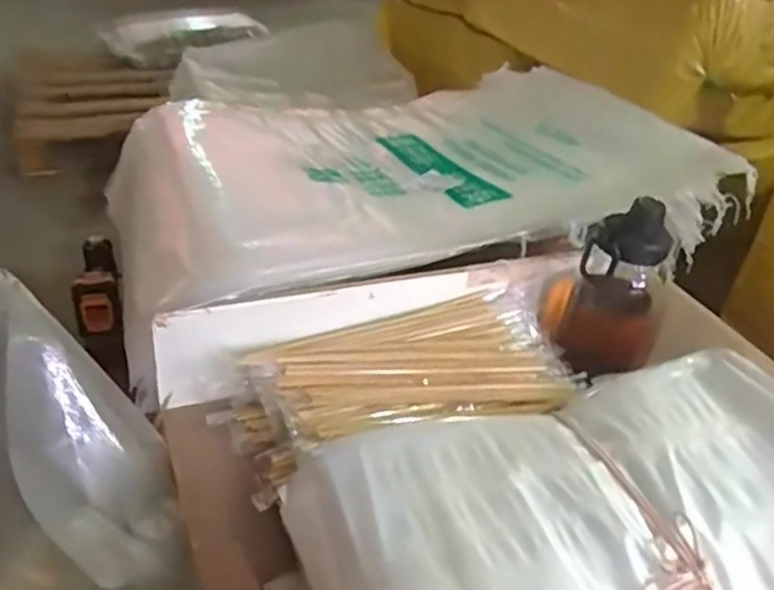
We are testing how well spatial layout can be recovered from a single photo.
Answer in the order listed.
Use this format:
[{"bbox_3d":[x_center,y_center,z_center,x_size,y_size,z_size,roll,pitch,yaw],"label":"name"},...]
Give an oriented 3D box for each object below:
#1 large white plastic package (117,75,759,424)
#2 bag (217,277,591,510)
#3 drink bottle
[{"bbox_3d":[0.018,-0.149,0.859,0.706,0.118,0.474,-15,39,-27],"label":"large white plastic package"},{"bbox_3d":[0.019,0.086,0.632,0.319,0.065,0.144,-11,37,-22],"label":"bag"},{"bbox_3d":[0.210,-0.004,0.667,0.113,0.152,0.110,18,36,17],"label":"drink bottle"}]

